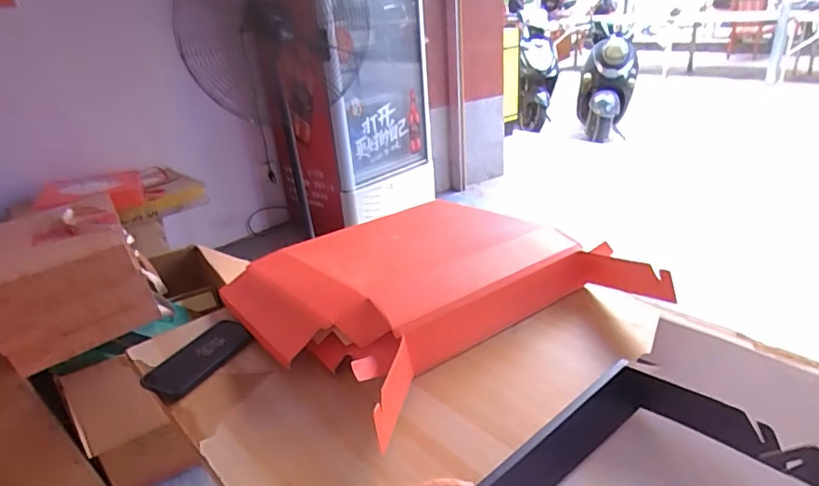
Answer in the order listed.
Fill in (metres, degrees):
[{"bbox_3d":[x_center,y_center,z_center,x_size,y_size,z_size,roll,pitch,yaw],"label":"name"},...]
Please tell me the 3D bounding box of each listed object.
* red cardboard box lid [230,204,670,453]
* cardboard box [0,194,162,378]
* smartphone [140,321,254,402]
[{"bbox_3d":[0.017,0.057,0.854,0.498,0.085,0.526,-20,30,-28],"label":"red cardboard box lid"},{"bbox_3d":[-0.868,0.093,1.334,0.317,0.250,0.429,-19,30,-27],"label":"cardboard box"},{"bbox_3d":[-0.301,0.164,0.762,0.089,0.012,0.160,14,35,32],"label":"smartphone"}]

